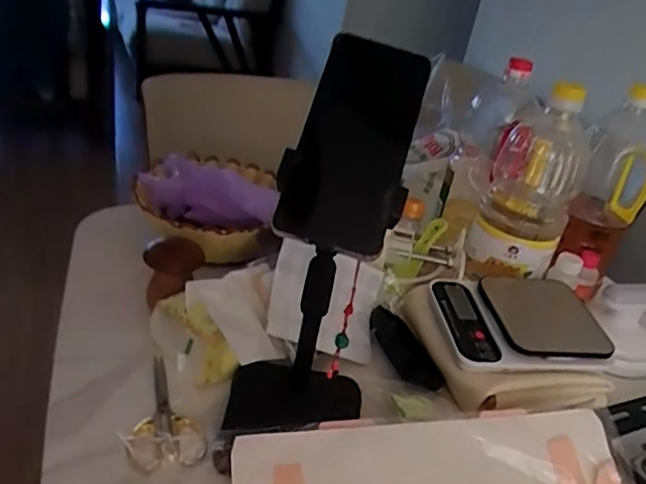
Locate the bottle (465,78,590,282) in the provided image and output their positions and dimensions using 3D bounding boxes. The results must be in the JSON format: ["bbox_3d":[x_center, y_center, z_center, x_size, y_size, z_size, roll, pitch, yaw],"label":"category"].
[{"bbox_3d":[0.263,-0.081,0.725,0.117,0.229,0.128,16,29,8],"label":"bottle"}]

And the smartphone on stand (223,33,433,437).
[{"bbox_3d":[-0.012,0.032,0.471,0.122,0.359,0.112,16,29,9],"label":"smartphone on stand"}]

